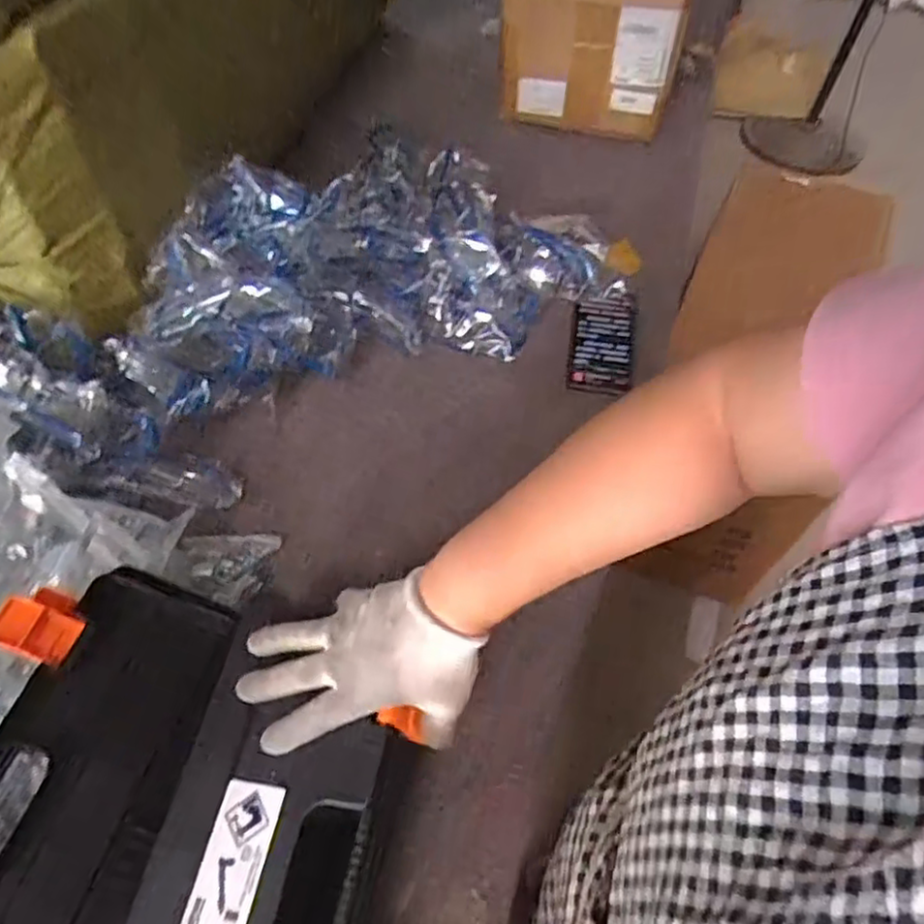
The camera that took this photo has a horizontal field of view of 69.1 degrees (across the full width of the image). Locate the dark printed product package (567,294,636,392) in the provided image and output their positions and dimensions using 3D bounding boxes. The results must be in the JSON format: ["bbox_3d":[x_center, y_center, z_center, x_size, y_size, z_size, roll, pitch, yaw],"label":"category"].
[{"bbox_3d":[0.161,-0.137,0.766,0.073,0.013,0.125,11,66,-3],"label":"dark printed product package"}]

